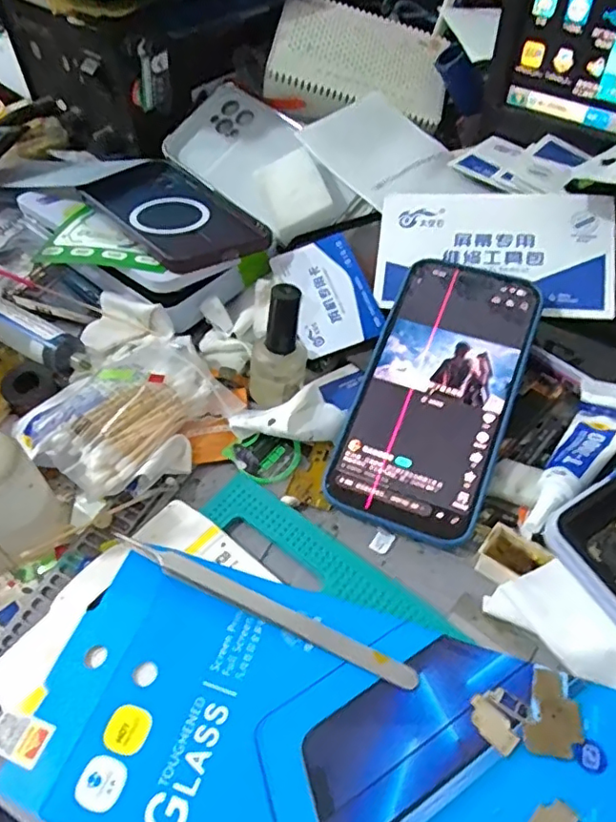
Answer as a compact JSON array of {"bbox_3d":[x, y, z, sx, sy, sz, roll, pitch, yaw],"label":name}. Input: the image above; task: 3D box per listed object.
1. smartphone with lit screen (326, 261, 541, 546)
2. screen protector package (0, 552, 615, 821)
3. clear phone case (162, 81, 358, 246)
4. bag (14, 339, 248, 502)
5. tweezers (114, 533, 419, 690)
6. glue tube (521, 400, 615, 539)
[{"bbox_3d":[0.072,-0.012,0.321,0.078,0.008,0.164,19,71,16],"label":"smartphone with lit screen"},{"bbox_3d":[0.004,0.133,0.231,0.231,0.014,0.113,14,52,12],"label":"screen protector package"},{"bbox_3d":[-0.037,-0.190,0.437,0.080,0.015,0.166,-45,61,-2],"label":"clear phone case"},{"bbox_3d":[-0.104,-0.004,0.330,0.107,0.033,0.083,-35,58,-24],"label":"bag"},{"bbox_3d":[-0.024,0.090,0.268,0.153,0.010,0.012,20,54,17],"label":"tweezers"},{"bbox_3d":[0.134,0.028,0.291,0.026,0.015,0.095,33,59,25],"label":"glue tube"}]

